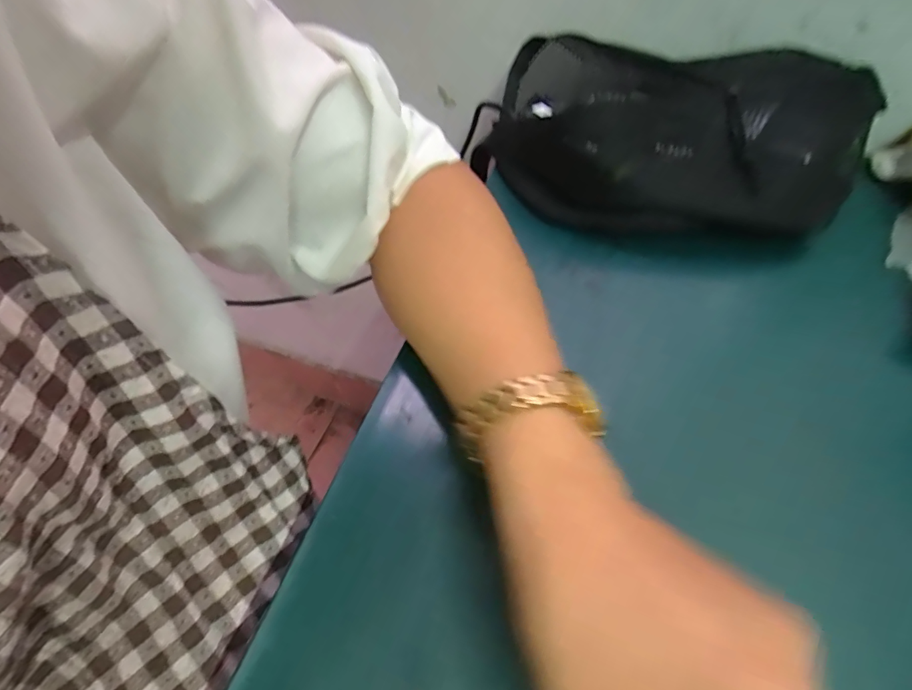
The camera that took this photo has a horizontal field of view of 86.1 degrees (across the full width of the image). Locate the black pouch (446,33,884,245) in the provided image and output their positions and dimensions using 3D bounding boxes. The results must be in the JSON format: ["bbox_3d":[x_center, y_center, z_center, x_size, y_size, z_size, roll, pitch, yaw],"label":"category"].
[{"bbox_3d":[0.136,-0.150,0.348,0.246,0.077,0.145,15,61,7],"label":"black pouch"}]

